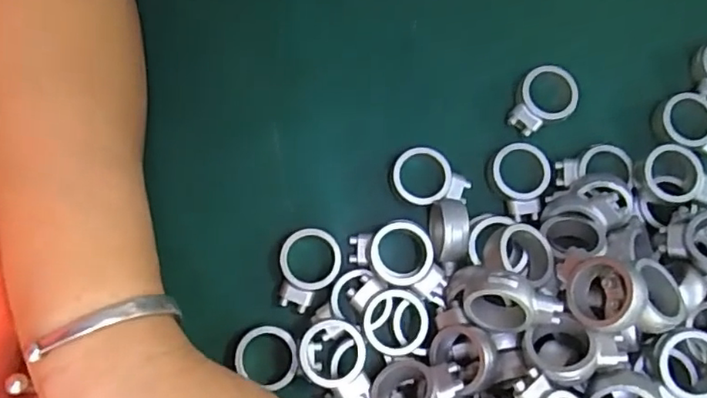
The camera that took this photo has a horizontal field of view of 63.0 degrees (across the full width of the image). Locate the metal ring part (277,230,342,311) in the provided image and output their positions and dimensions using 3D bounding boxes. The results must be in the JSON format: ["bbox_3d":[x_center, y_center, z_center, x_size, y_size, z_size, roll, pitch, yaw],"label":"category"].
[{"bbox_3d":[-0.019,0.029,0.239,0.024,0.006,0.034,21,79,4],"label":"metal ring part"}]

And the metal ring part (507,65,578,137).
[{"bbox_3d":[0.086,-0.043,0.261,0.024,0.011,0.034,36,80,7],"label":"metal ring part"}]

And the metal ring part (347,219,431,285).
[{"bbox_3d":[0.015,0.023,0.235,0.033,0.012,0.025,-2,78,0],"label":"metal ring part"}]

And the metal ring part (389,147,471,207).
[{"bbox_3d":[0.033,-0.009,0.249,0.034,0.014,0.025,0,78,0],"label":"metal ring part"}]

